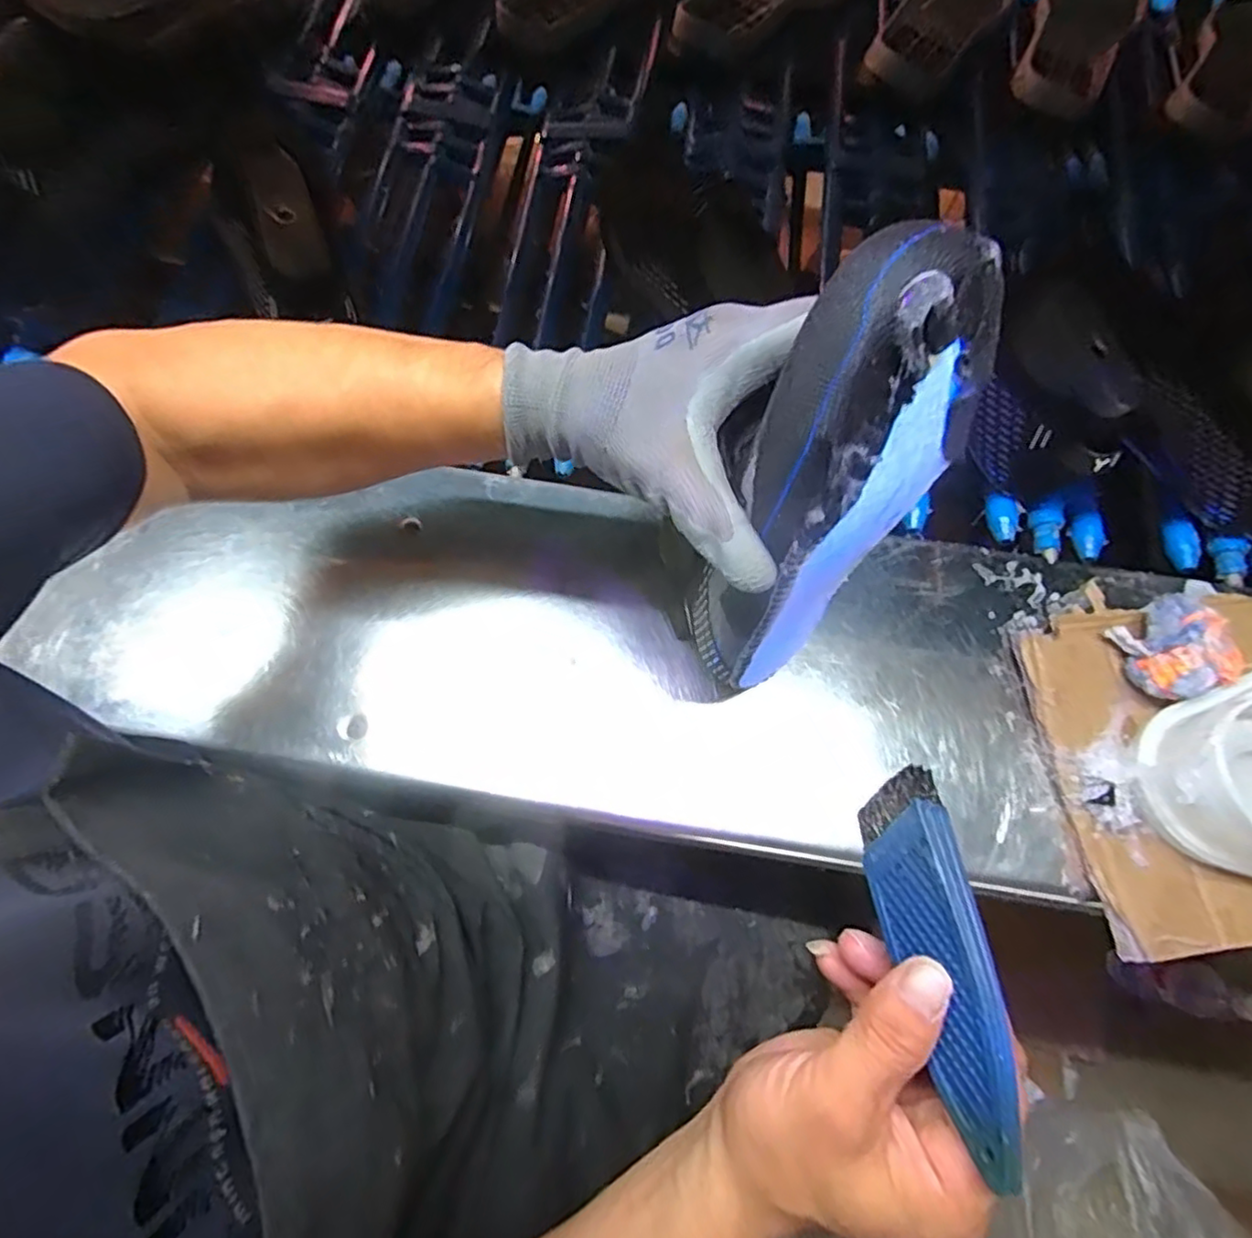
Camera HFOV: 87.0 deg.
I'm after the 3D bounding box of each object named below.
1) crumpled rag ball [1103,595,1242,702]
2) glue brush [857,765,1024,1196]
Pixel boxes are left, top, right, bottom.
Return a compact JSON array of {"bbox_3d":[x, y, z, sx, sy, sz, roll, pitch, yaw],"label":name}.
[{"bbox_3d":[0.348,0.018,0.419,0.058,0.037,0.062,-18,72,-6],"label":"crumpled rag ball"},{"bbox_3d":[0.114,0.123,0.243,0.035,0.011,0.128,-29,51,32],"label":"glue brush"}]

